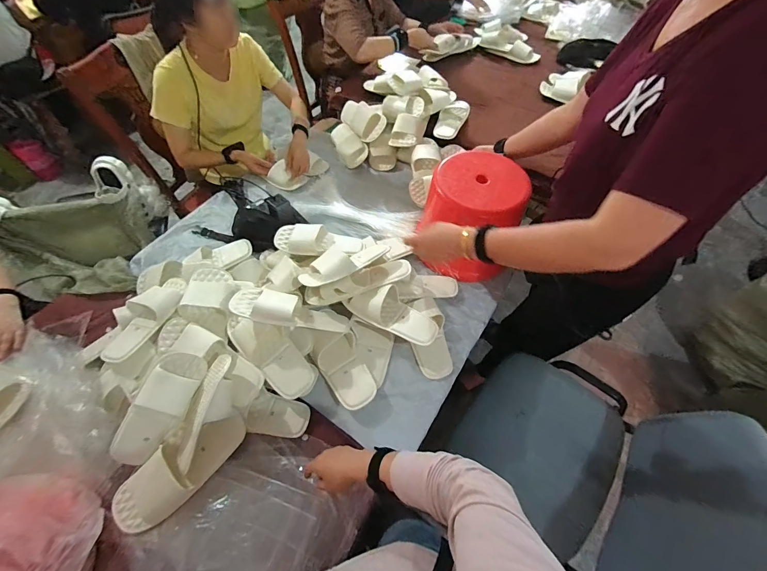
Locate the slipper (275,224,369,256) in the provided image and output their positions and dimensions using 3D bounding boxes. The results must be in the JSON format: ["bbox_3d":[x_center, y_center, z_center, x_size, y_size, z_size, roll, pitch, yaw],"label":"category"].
[{"bbox_3d":[-0.170,-0.118,0.885,0.235,0.056,0.089,4,57,1],"label":"slipper"}]

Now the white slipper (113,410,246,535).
[{"bbox_3d":[-0.410,0.360,0.667,0.269,0.055,0.114,-37,65,-22],"label":"white slipper"}]

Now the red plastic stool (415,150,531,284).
[{"bbox_3d":[0.238,-0.180,0.925,0.218,0.272,0.227,-9,57,-7],"label":"red plastic stool"}]

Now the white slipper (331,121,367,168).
[{"bbox_3d":[-0.134,-0.536,1.261,0.105,0.068,0.209,-16,59,-12],"label":"white slipper"}]

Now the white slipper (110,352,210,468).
[{"bbox_3d":[-0.463,0.248,0.687,0.223,0.099,0.062,-56,29,0],"label":"white slipper"}]

